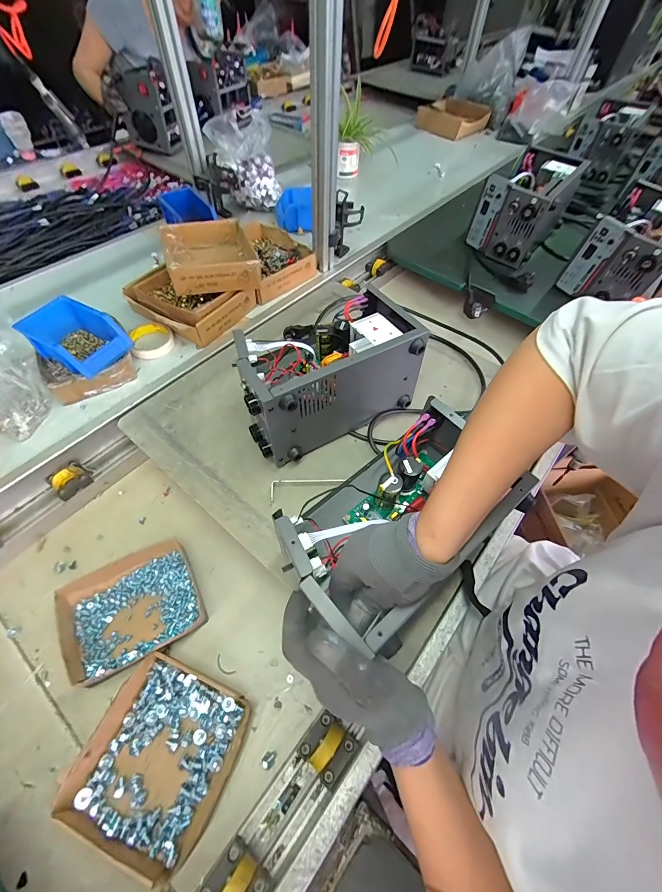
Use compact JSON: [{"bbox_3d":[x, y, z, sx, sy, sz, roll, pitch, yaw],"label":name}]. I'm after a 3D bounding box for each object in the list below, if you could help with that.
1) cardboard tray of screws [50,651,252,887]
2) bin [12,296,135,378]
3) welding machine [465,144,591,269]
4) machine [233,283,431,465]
[{"bbox_3d":[-0.203,0.368,0.427,0.165,0.035,0.168,21,58,11],"label":"cardboard tray of screws"},{"bbox_3d":[-0.452,-0.192,0.635,0.154,0.066,0.108,25,59,14],"label":"bin"},{"bbox_3d":[0.526,-0.644,0.948,0.166,0.165,0.347,35,61,19],"label":"welding machine"},{"bbox_3d":[-0.012,-0.114,0.585,0.269,0.166,0.159,-25,61,-18],"label":"machine"}]

